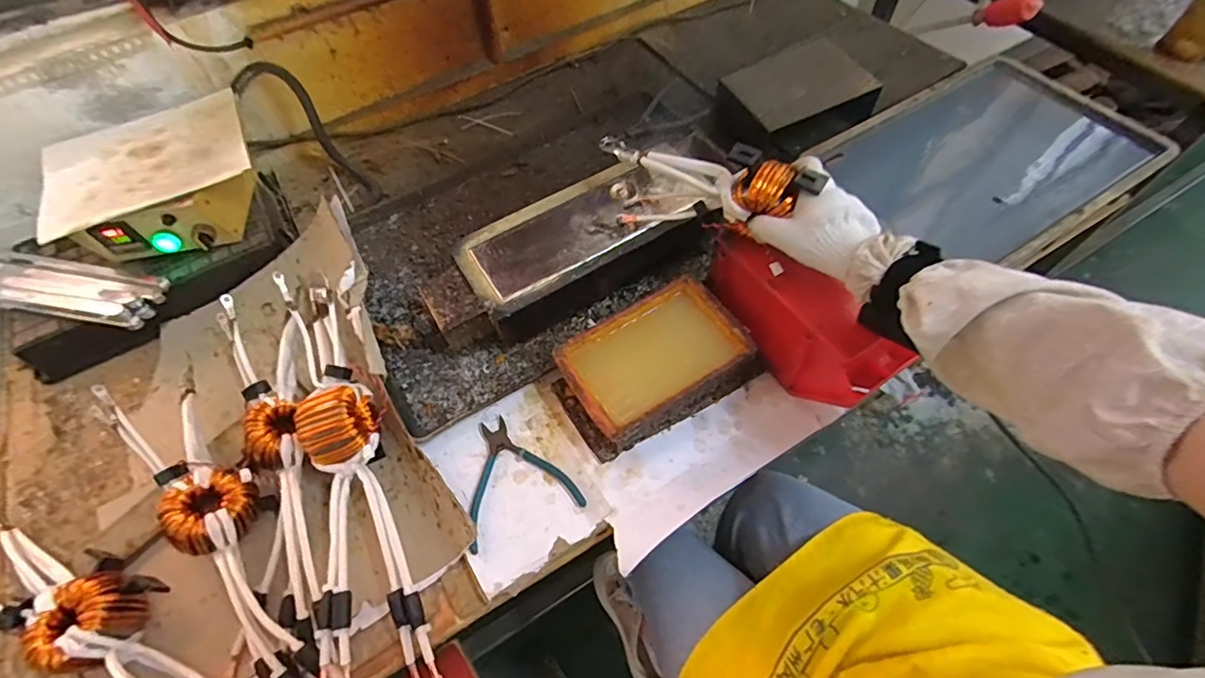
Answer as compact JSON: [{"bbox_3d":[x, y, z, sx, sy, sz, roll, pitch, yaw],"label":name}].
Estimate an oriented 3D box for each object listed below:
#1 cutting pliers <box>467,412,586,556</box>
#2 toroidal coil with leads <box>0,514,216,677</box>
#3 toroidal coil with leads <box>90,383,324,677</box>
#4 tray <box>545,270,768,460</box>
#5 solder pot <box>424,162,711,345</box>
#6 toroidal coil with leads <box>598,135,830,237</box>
[{"bbox_3d":[-0.101,0.147,0.585,0.125,0.010,0.135,-20,60,-8],"label":"cutting pliers"},{"bbox_3d":[-0.471,0.287,0.509,0.470,0.051,0.088,16,62,12],"label":"toroidal coil with leads"},{"bbox_3d":[-0.392,0.204,0.537,0.082,0.095,0.452,-39,65,-18],"label":"toroidal coil with leads"},{"bbox_3d":[0.063,0.027,0.614,0.230,0.066,0.137,-29,62,-13],"label":"tray"},{"bbox_3d":[-0.043,-0.112,0.690,0.378,0.089,0.152,-26,61,-12],"label":"solder pot"},{"bbox_3d":[0.114,-0.181,0.594,0.252,0.100,0.069,16,59,40],"label":"toroidal coil with leads"}]

